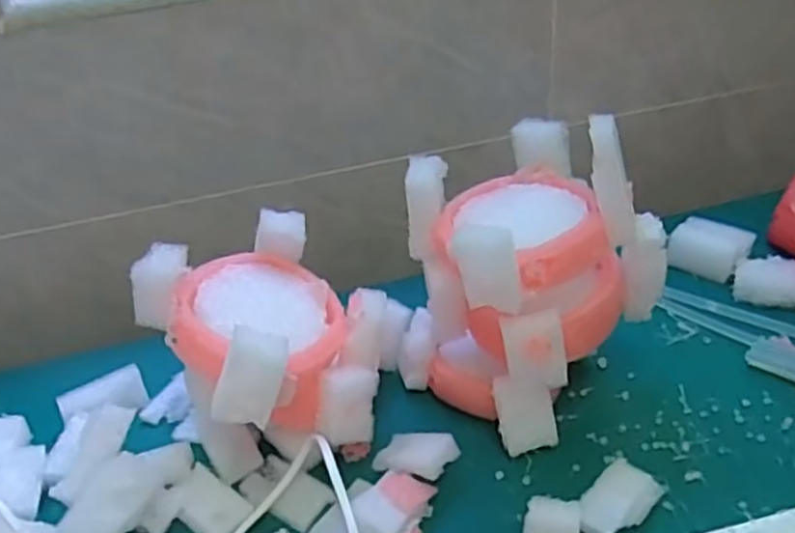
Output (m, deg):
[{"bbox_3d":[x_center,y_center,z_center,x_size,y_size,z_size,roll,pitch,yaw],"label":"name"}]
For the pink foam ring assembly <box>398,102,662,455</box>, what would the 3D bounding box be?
[{"bbox_3d":[0.080,0.008,0.479,0.129,0.176,0.120,-23,39,-24],"label":"pink foam ring assembly"}]

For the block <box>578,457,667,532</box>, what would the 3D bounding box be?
[{"bbox_3d":[0.125,0.136,0.431,0.031,0.018,0.055,27,46,38],"label":"block"}]

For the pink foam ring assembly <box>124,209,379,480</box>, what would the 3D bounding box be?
[{"bbox_3d":[-0.073,0.053,0.469,0.114,0.127,0.125,-2,39,2],"label":"pink foam ring assembly"}]

